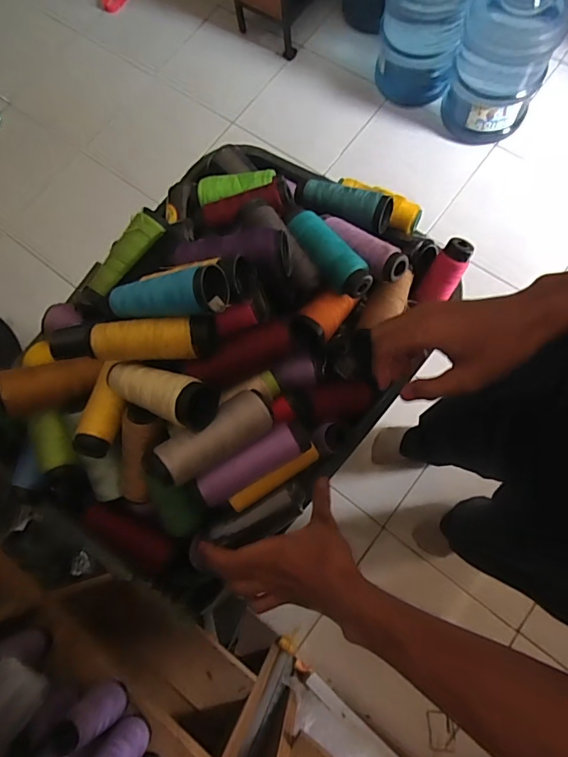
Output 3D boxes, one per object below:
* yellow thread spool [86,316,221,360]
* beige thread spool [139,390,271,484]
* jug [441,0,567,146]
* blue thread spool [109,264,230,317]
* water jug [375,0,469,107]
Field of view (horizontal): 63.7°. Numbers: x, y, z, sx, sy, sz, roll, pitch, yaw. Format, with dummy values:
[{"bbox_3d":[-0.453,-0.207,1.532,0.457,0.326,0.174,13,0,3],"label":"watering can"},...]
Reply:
[{"bbox_3d":[-0.116,-0.036,0.404,0.109,0.031,0.033,-1,75,6],"label":"yellow thread spool"},{"bbox_3d":[-0.066,0.053,0.407,0.117,0.038,0.044,-29,78,-20],"label":"beige thread spool"},{"bbox_3d":[0.620,-0.922,1.280,0.260,0.487,0.238,21,78,11],"label":"jug"},{"bbox_3d":[-0.102,-0.070,0.395,0.119,0.032,0.034,-3,77,21],"label":"blue thread spool"},{"bbox_3d":[0.412,-1.079,1.331,0.239,0.474,0.229,8,76,8],"label":"water jug"}]

